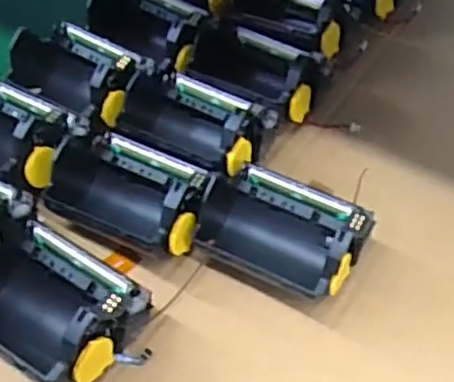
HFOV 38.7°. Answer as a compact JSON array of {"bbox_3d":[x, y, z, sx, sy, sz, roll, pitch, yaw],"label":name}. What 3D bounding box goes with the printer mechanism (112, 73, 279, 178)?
[{"bbox_3d":[-0.019,-0.039,0.333,0.079,0.034,0.056,28,56,18],"label":"printer mechanism"}]

